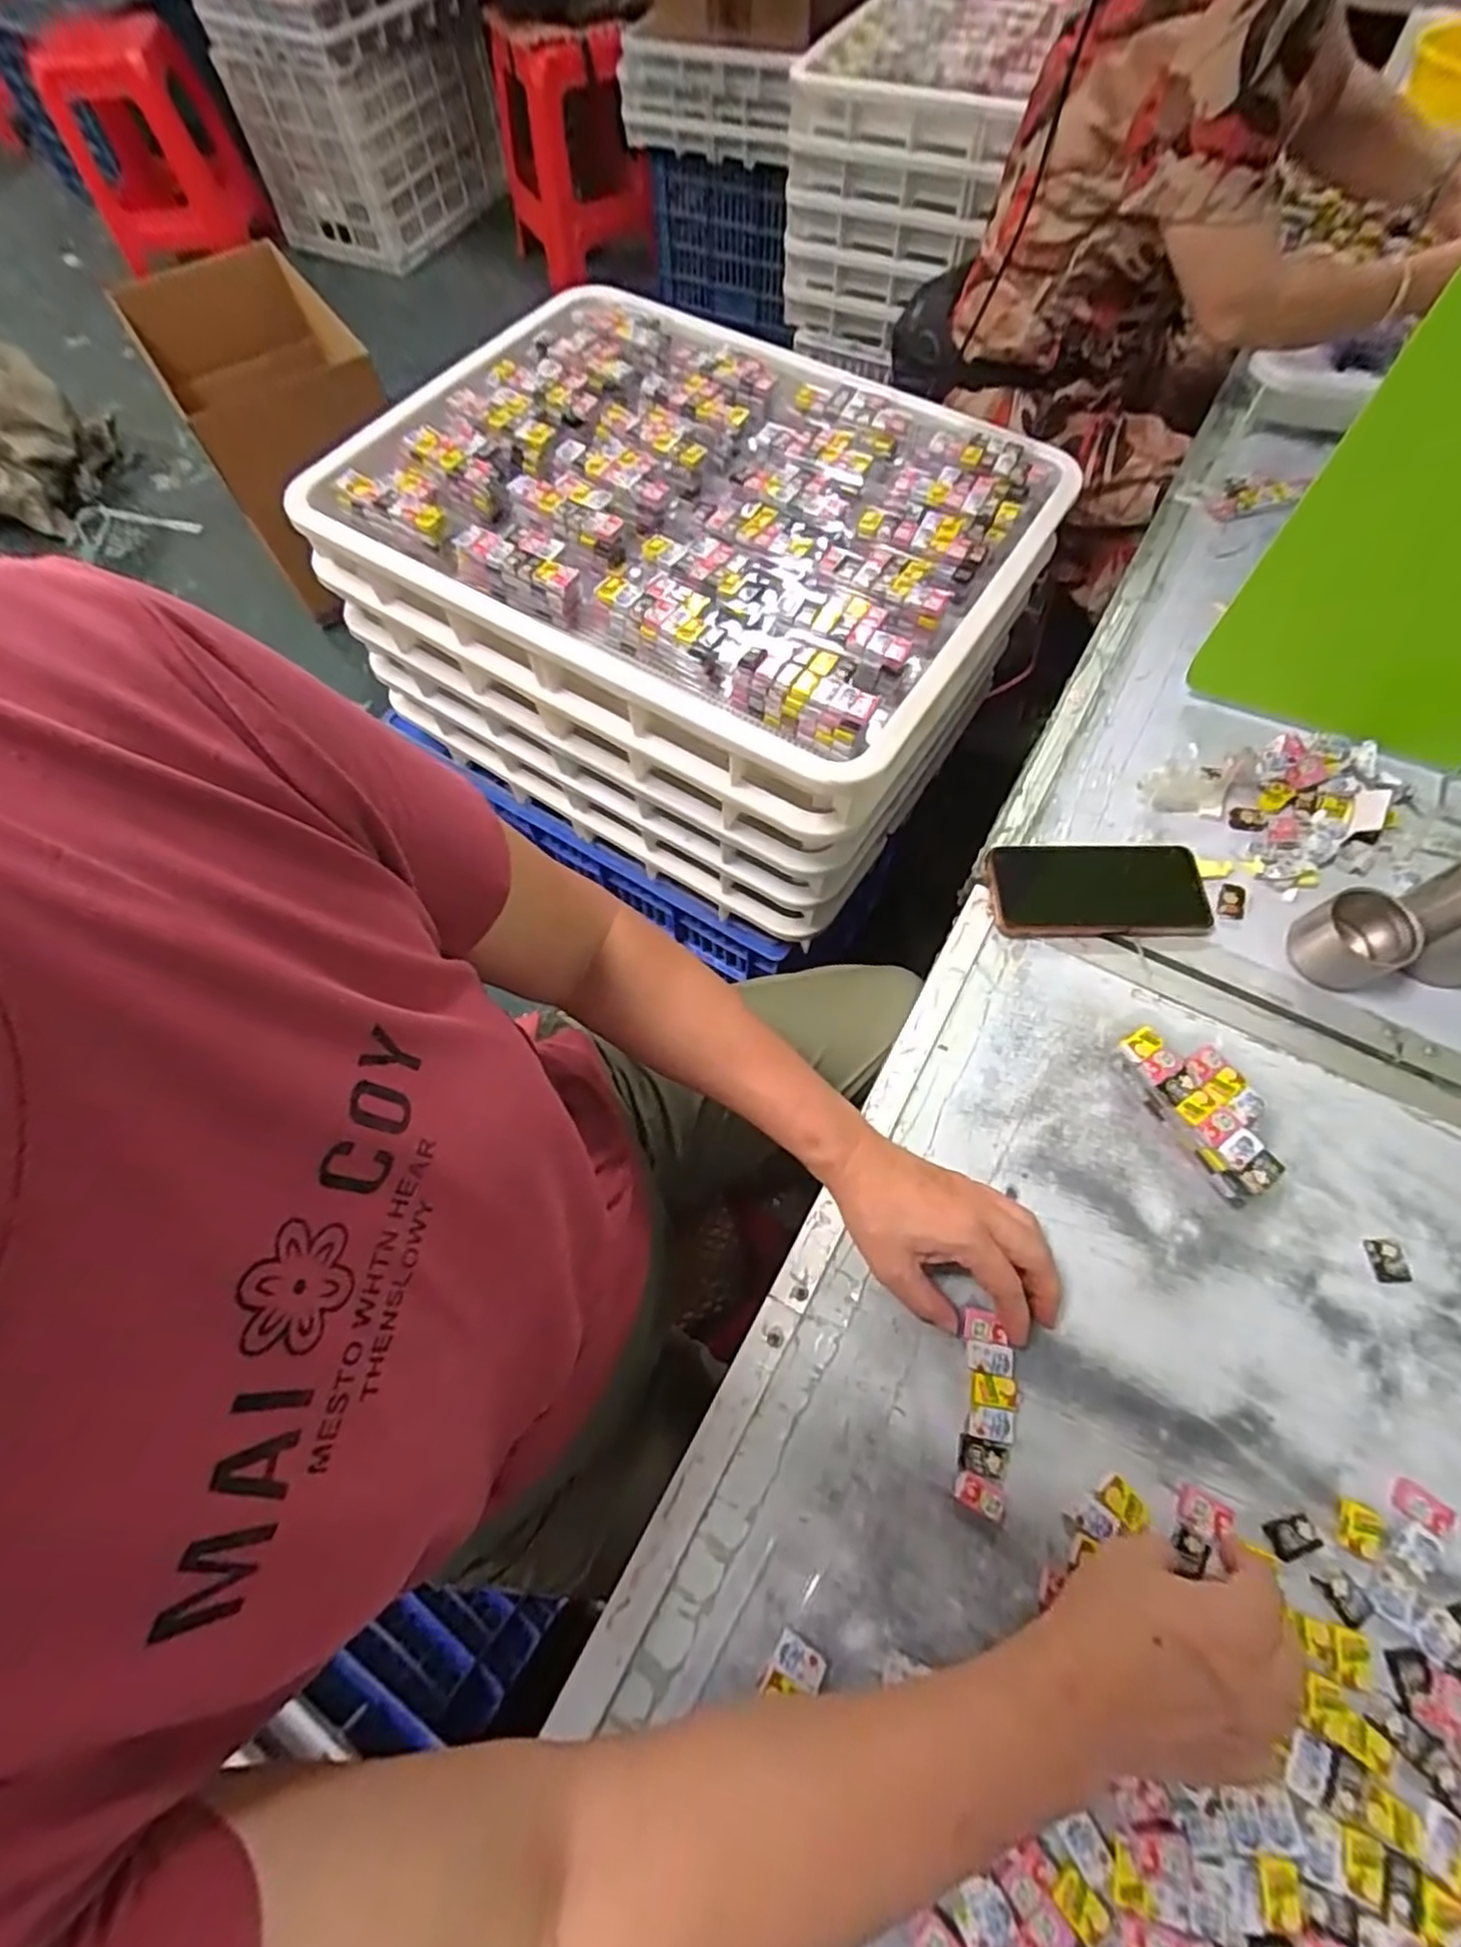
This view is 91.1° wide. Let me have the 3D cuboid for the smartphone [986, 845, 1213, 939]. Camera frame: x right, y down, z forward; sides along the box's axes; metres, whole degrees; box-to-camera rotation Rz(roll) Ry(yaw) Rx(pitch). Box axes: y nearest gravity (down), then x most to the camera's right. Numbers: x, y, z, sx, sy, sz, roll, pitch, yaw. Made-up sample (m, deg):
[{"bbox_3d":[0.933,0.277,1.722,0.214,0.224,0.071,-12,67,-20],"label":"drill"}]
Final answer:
[{"bbox_3d":[0.294,-0.068,0.577,0.165,0.011,0.079,0,66,3],"label":"smartphone"}]

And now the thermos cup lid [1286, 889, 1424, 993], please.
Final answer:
[{"bbox_3d":[0.463,-0.024,0.535,0.059,0.049,0.062,-1,66,2],"label":"thermos cup lid"}]

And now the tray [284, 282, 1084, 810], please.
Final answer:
[{"bbox_3d":[-0.037,-0.445,0.689,0.611,0.075,0.462,29,71,14],"label":"tray"}]

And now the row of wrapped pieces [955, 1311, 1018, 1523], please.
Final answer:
[{"bbox_3d":[0.154,0.263,0.431,0.032,0.004,0.105,9,66,6],"label":"row of wrapped pieces"}]

